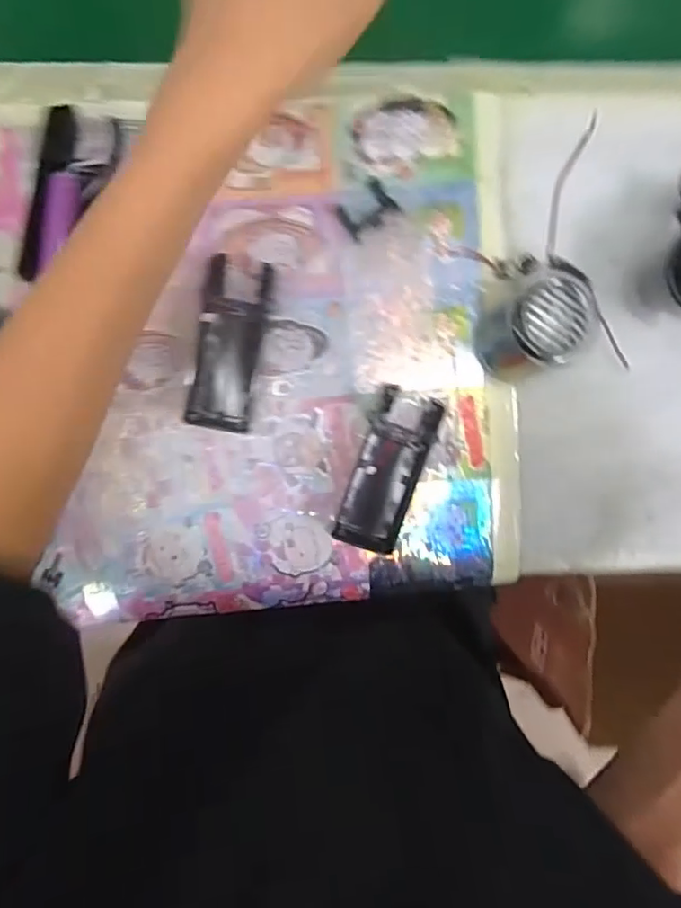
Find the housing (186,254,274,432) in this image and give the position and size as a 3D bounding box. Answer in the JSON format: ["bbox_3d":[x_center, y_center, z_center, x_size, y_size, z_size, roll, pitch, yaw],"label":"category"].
[{"bbox_3d":[-0.071,-0.070,0.373,0.039,0.026,0.106,10,95,-3],"label":"housing"}]

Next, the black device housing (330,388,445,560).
[{"bbox_3d":[0.033,0.011,0.386,0.046,0.026,0.106,18,94,-3],"label":"black device housing"}]

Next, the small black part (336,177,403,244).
[{"bbox_3d":[0.018,-0.157,0.371,0.035,0.005,0.028,-40,95,2],"label":"small black part"}]

